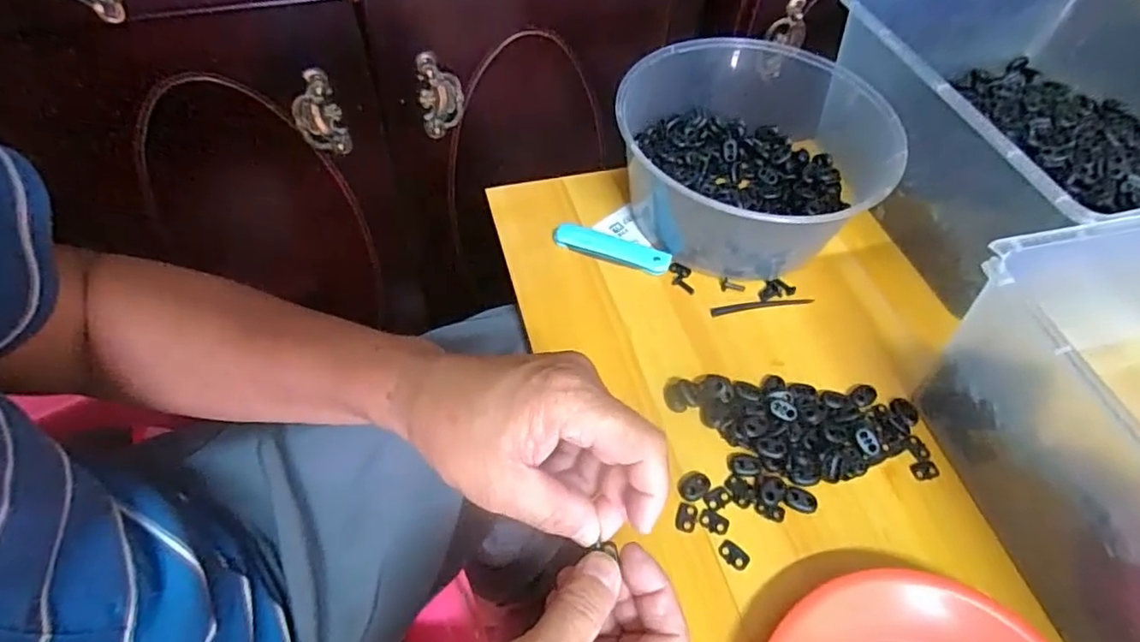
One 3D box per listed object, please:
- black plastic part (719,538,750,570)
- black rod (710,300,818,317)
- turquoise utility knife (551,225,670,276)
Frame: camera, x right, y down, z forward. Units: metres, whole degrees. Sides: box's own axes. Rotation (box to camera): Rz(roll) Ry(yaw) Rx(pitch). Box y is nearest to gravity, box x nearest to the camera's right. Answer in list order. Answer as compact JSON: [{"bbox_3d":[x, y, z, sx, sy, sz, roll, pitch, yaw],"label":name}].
[{"bbox_3d":[0.104,0.148,0.380,0.020,0.004,0.013,39,61,21],"label":"black plastic part"},{"bbox_3d":[0.160,-0.014,0.497,0.087,0.004,0.008,-7,56,-9],"label":"black rod"},{"bbox_3d":[0.036,-0.061,0.514,0.099,0.019,0.018,17,56,8],"label":"turquoise utility knife"}]

